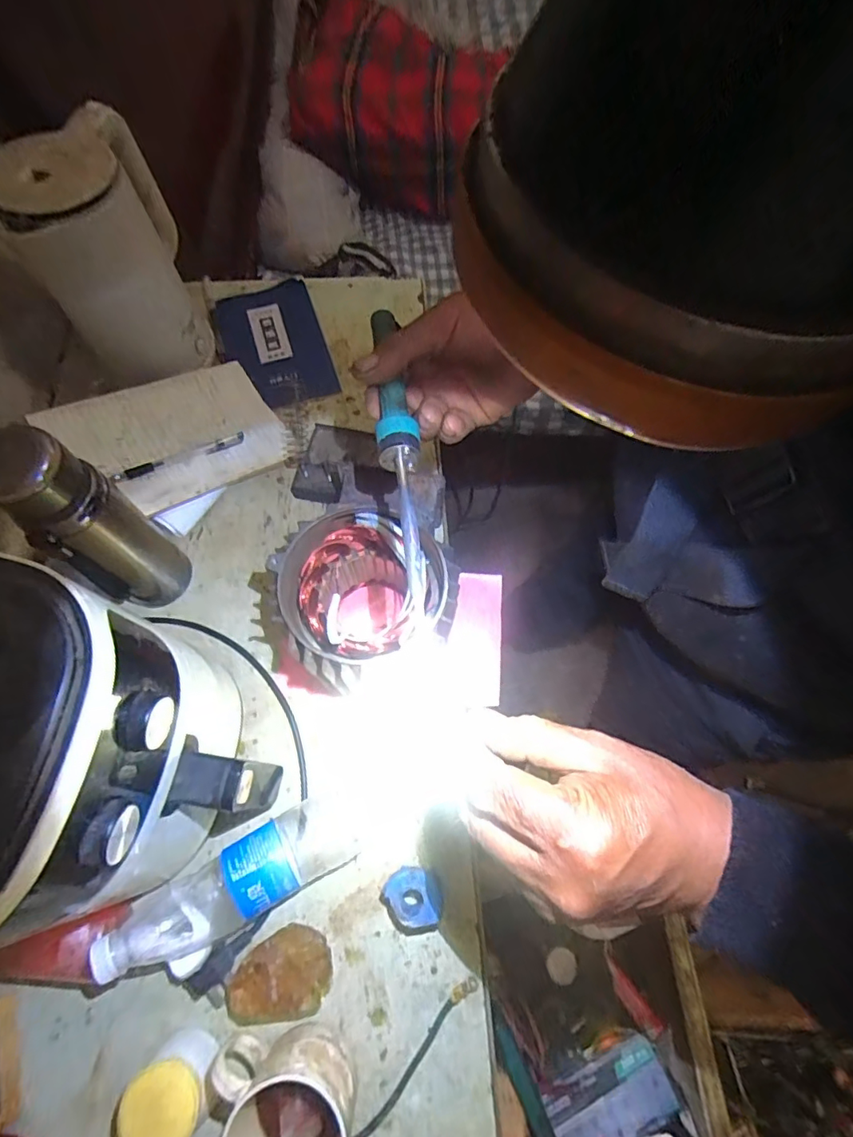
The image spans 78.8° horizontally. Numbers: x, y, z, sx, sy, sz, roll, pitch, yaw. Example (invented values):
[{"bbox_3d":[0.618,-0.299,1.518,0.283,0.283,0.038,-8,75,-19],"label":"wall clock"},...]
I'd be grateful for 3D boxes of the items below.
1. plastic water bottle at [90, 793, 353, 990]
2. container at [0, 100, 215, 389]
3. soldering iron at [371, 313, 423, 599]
[{"bbox_3d":[-0.161,0.269,0.446,0.205,0.074,0.063,-23,72,-22],"label":"plastic water bottle"},{"bbox_3d":[-0.362,-0.356,0.605,0.148,0.232,0.165,-21,73,-7],"label":"container"},{"bbox_3d":[-0.019,-0.085,0.330,0.024,0.020,0.217,-7,68,-2],"label":"soldering iron"}]

